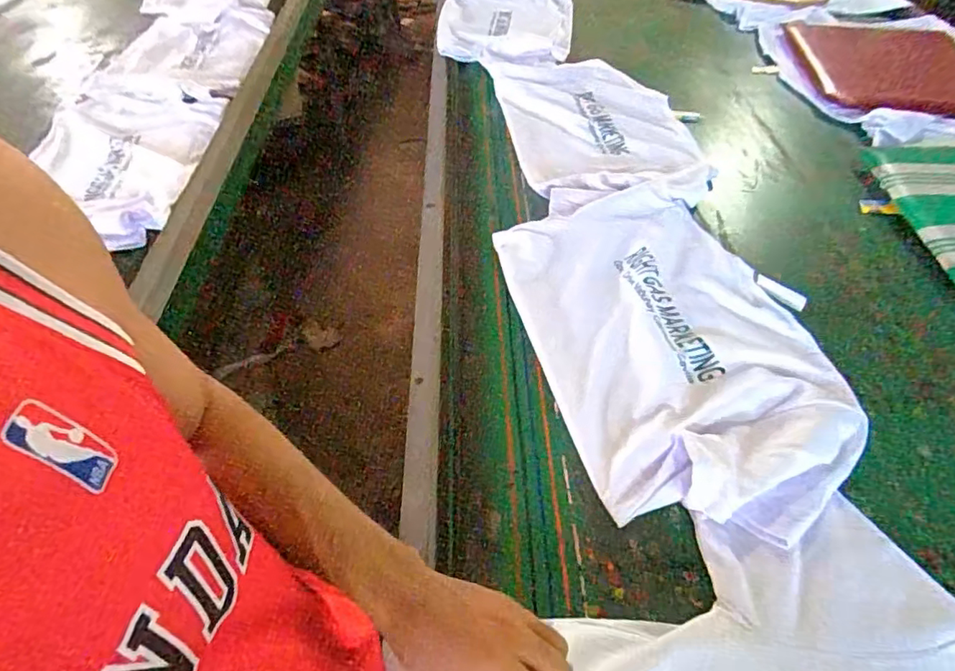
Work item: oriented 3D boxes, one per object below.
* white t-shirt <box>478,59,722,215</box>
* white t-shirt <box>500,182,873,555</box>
[{"bbox_3d":[0.241,-0.444,1.128,0.345,0.032,0.601,-7,49,-6],"label":"white t-shirt"},{"bbox_3d":[0.251,-0.015,0.753,0.353,0.039,0.591,-12,48,-7],"label":"white t-shirt"}]

